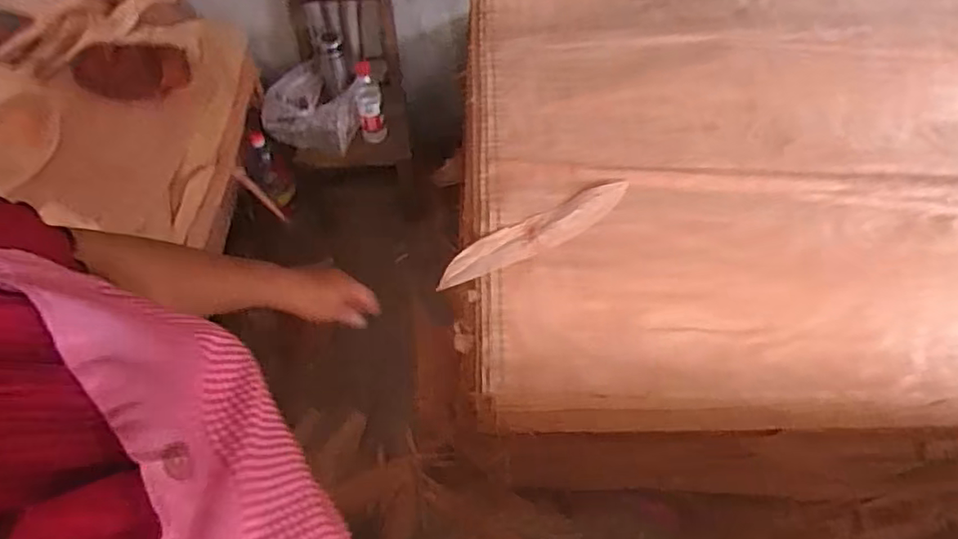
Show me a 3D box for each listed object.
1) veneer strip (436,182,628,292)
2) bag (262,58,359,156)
[{"bbox_3d":[0.111,-0.070,1.155,0.420,0.012,0.079,-25,67,-12],"label":"veneer strip"},{"bbox_3d":[-0.436,-0.427,1.555,0.248,0.179,0.158,3,55,2],"label":"bag"}]

